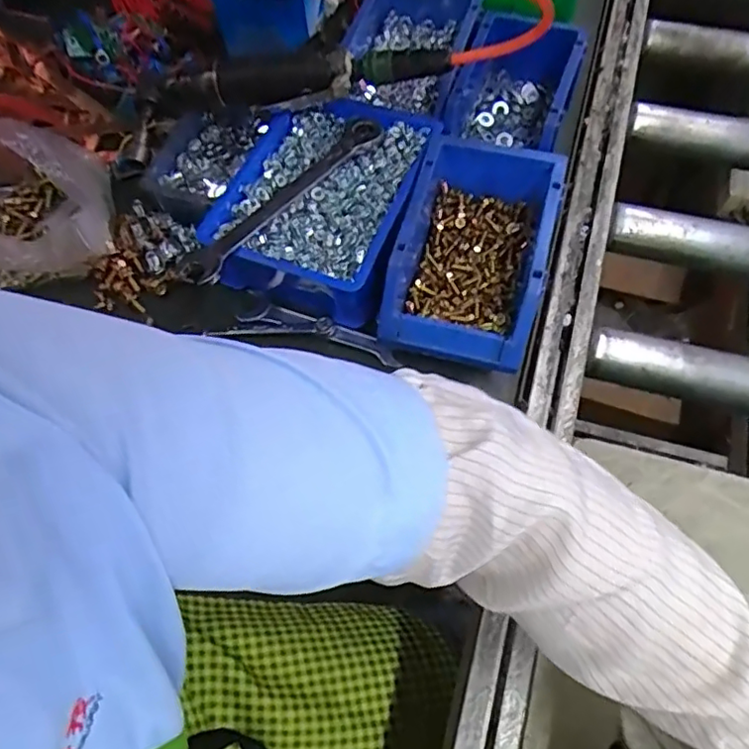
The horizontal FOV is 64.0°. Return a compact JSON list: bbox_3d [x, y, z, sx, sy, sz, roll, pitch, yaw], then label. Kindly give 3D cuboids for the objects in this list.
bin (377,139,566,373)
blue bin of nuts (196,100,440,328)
[{"bbox_3d":[0.082,-0.094,0.497,0.114,0.091,0.182,16,65,10],"label":"bin"},{"bbox_3d":[-0.041,-0.149,0.529,0.147,0.068,0.203,18,65,11],"label":"blue bin of nuts"}]

